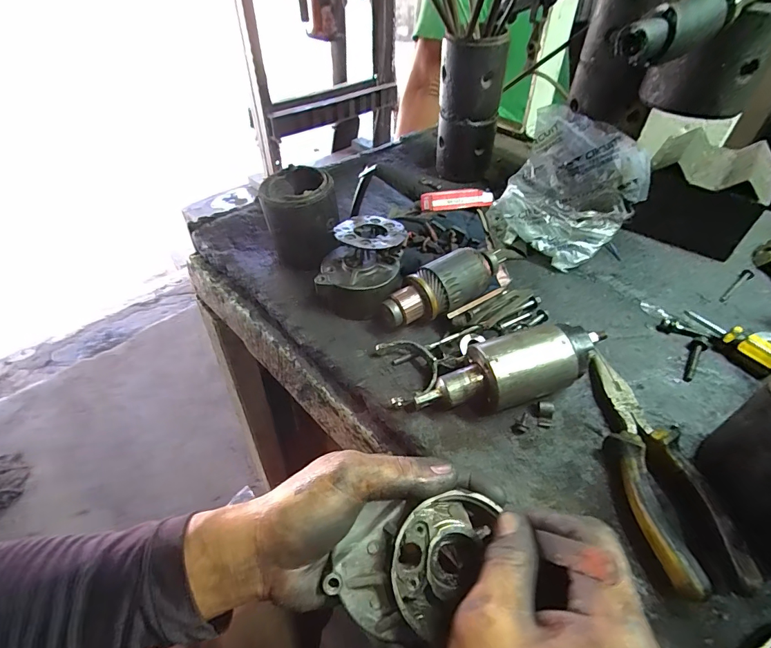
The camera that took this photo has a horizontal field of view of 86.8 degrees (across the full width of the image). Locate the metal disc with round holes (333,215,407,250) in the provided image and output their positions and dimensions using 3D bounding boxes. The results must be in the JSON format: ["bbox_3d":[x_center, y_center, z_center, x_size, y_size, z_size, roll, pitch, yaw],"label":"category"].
[{"bbox_3d":[-0.015,-0.092,0.404,0.070,0.010,0.062,-13,48,-13],"label":"metal disc with round holes"}]

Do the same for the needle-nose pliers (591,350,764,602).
[{"bbox_3d":[0.185,0.094,0.292,0.051,0.020,0.173,-1,44,-1],"label":"needle-nose pliers"}]

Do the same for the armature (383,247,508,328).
[{"bbox_3d":[0.062,-0.039,0.401,0.150,0.045,0.048,-26,50,-25],"label":"armature"}]

